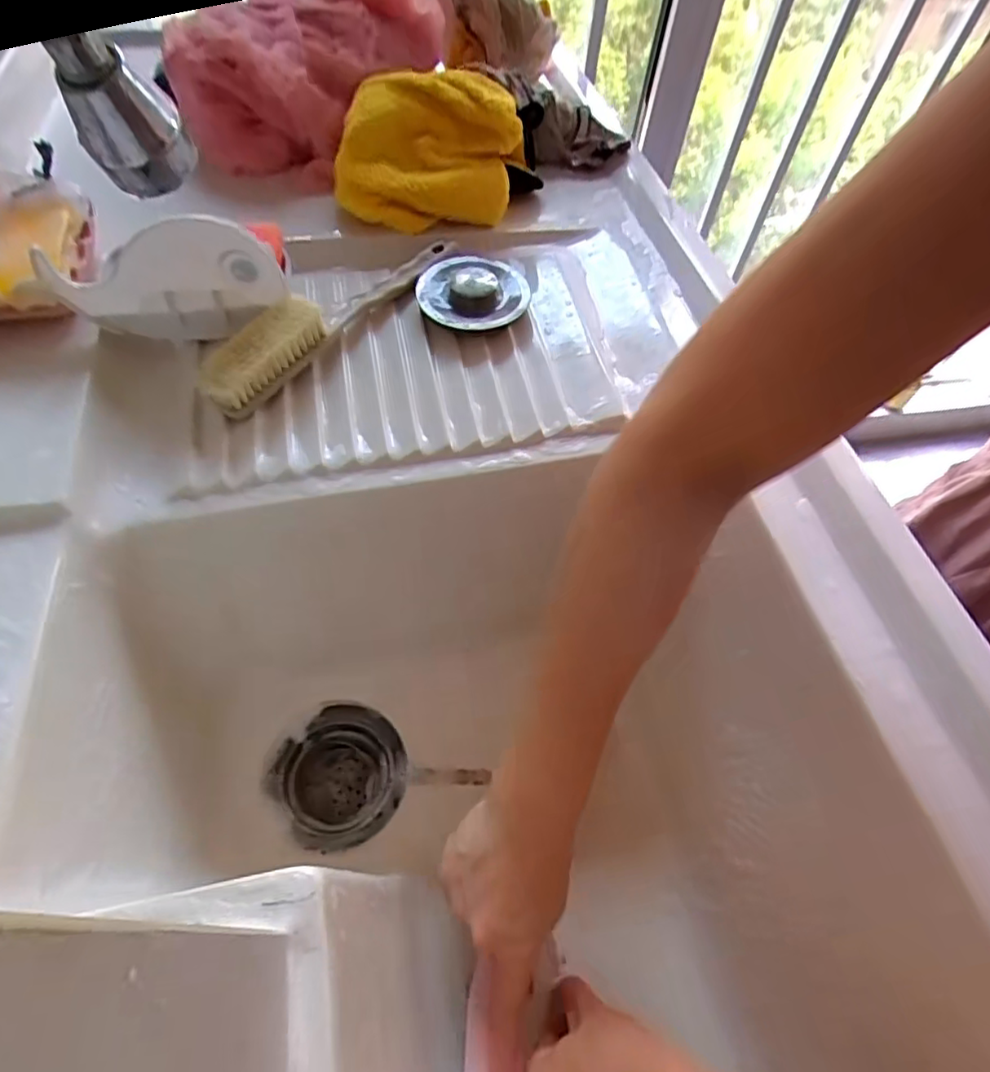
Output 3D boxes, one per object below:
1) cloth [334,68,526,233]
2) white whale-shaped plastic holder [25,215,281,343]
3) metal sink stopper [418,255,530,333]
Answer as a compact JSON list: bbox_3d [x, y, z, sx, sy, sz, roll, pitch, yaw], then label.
[{"bbox_3d":[-0.050,-0.311,0.478,0.148,0.079,0.094,1,54,-4],"label":"cloth"},{"bbox_3d":[-0.211,-0.164,0.394,0.136,0.089,0.020,-5,55,-8],"label":"white whale-shaped plastic holder"},{"bbox_3d":[-0.017,-0.182,0.444,0.081,0.019,0.079,2,54,-3],"label":"metal sink stopper"}]

